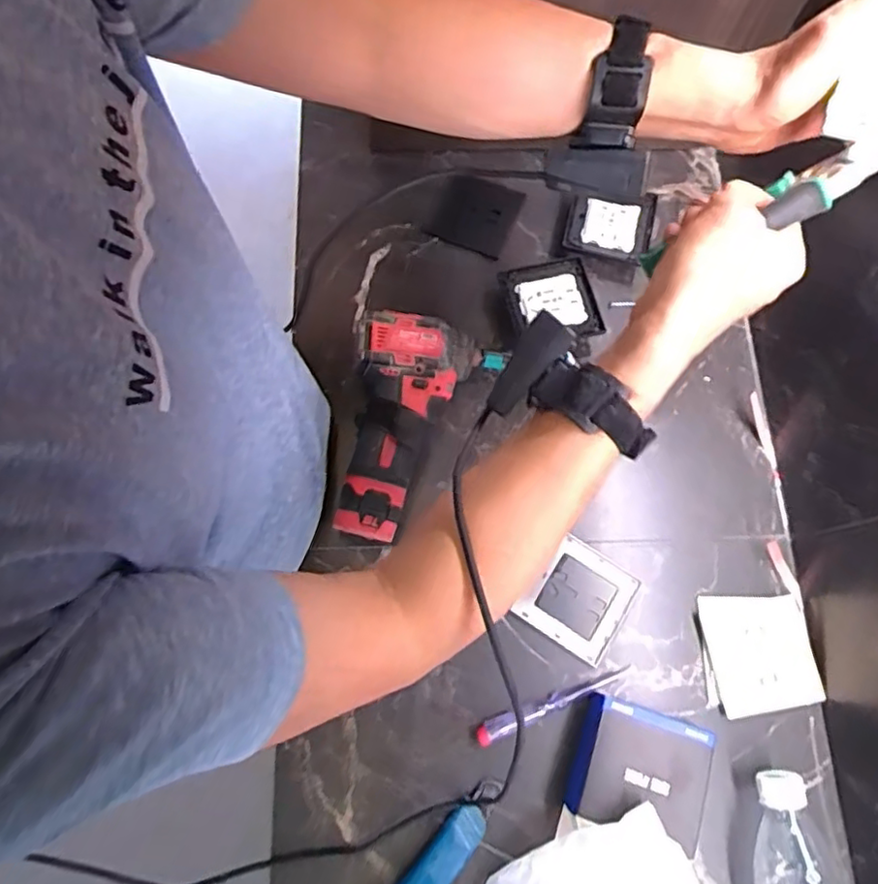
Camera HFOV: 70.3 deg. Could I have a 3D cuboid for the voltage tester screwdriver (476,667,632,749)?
[{"bbox_3d":[0.095,0.213,0.514,0.140,0.014,0.016,-23,75,-8],"label":"voltage tester screwdriver"}]

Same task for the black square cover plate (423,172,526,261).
[{"bbox_3d":[0.038,-0.240,0.658,0.083,0.004,0.085,22,74,5],"label":"black square cover plate"}]

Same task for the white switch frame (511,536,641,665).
[{"bbox_3d":[0.122,0.136,0.542,0.078,0.005,0.086,33,75,8],"label":"white switch frame"}]

